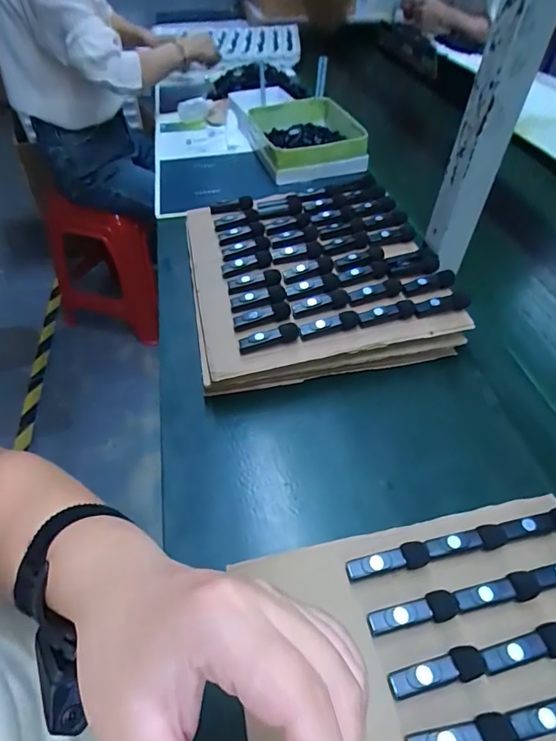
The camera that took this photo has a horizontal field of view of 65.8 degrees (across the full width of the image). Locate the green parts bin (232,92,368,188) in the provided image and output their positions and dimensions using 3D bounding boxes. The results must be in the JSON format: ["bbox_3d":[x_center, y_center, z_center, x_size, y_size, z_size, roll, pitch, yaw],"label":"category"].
[{"bbox_3d":[0.052,-0.456,0.847,0.192,0.065,0.240,-11,49,-13],"label":"green parts bin"}]

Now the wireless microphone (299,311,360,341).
[{"bbox_3d":[0.056,-0.050,0.466,0.064,0.015,0.016,-11,49,-13],"label":"wireless microphone"}]

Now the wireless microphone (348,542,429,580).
[{"bbox_3d":[0.088,0.154,0.343,0.066,0.017,0.019,-10,49,-12],"label":"wireless microphone"}]

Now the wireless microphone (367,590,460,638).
[{"bbox_3d":[0.101,0.180,0.316,0.067,0.010,0.019,-10,49,-12],"label":"wireless microphone"}]

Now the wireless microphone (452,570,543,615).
[{"bbox_3d":[0.166,0.166,0.323,0.065,0.011,0.018,-7,49,-10],"label":"wireless microphone"}]

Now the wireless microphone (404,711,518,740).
[{"bbox_3d":[0.116,0.232,0.270,0.067,0.011,0.018,-7,49,-9],"label":"wireless microphone"}]

